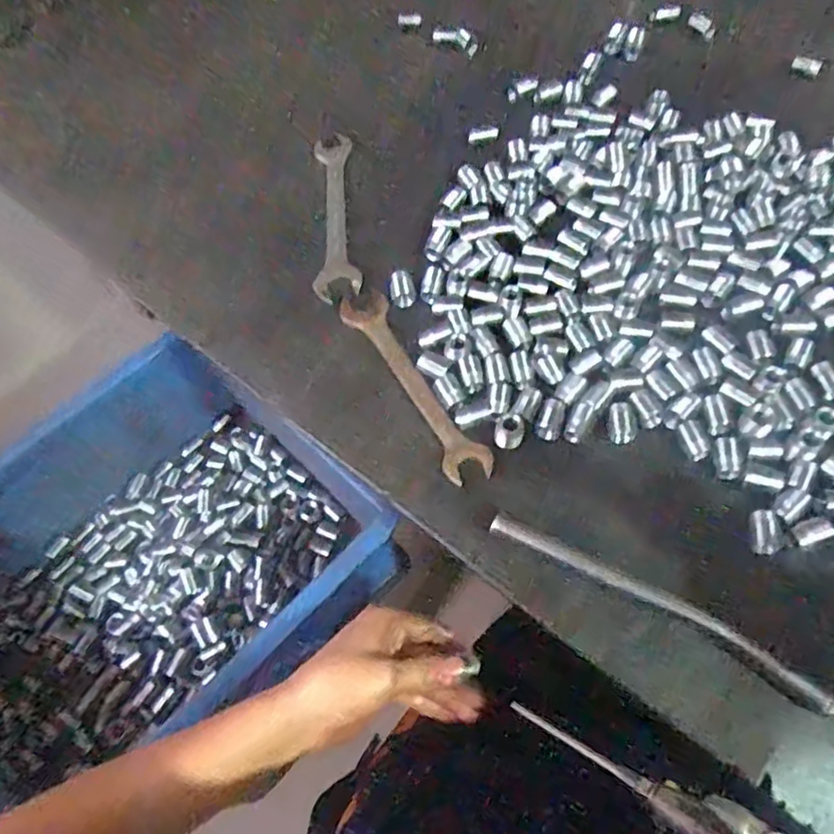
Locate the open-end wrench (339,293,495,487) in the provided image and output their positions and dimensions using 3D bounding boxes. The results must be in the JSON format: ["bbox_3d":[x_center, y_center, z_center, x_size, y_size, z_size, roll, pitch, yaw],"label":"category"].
[{"bbox_3d":[-0.003,-0.026,0.443,0.033,0.007,0.169,-30,65,-11],"label":"open-end wrench"}]

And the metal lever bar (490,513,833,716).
[{"bbox_3d":[0.151,0.114,0.359,0.232,0.018,0.020,28,69,16],"label":"metal lever bar"}]

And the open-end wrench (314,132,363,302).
[{"bbox_3d":[-0.066,-0.172,0.516,0.036,0.009,0.176,-5,63,2],"label":"open-end wrench"}]

